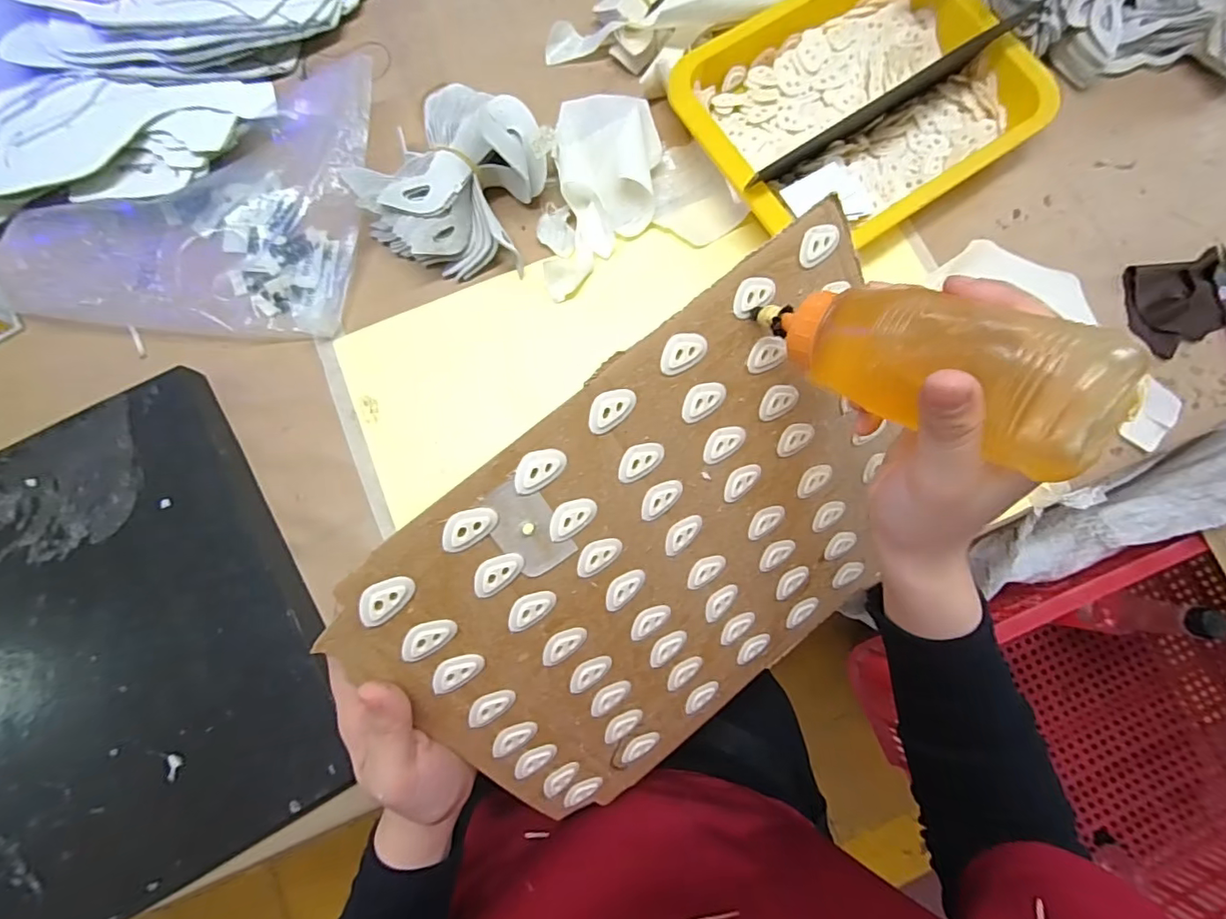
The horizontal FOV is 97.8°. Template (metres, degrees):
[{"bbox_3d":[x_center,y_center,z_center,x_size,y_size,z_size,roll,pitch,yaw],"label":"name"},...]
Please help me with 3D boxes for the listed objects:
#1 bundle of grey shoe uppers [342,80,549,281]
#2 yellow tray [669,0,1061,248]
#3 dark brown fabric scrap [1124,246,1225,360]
[{"bbox_3d":[-0.117,-0.206,0.391,0.118,0.057,0.122,0,79,-1],"label":"bundle of grey shoe uppers"},{"bbox_3d":[0.187,-0.277,0.420,0.254,0.041,0.201,-34,82,-7],"label":"yellow tray"},{"bbox_3d":[0.443,-0.130,0.410,0.114,0.017,0.069,-28,81,-6],"label":"dark brown fabric scrap"}]

